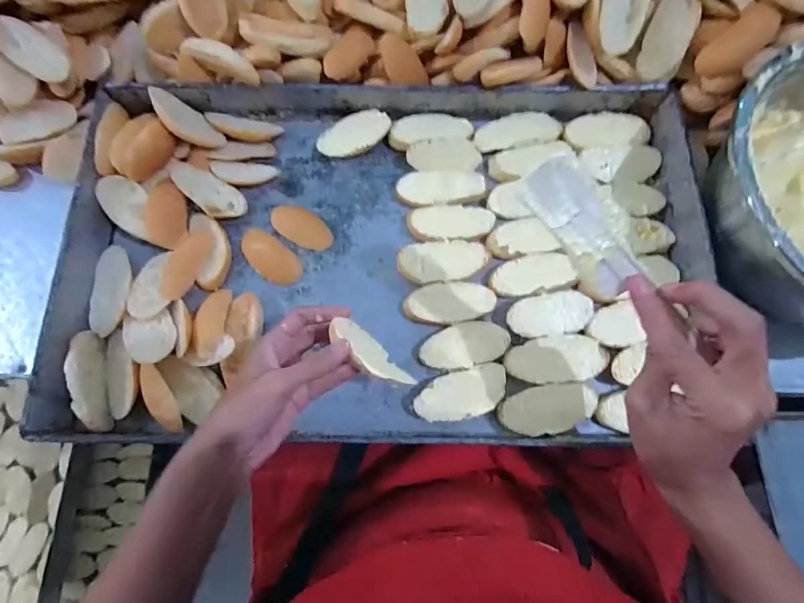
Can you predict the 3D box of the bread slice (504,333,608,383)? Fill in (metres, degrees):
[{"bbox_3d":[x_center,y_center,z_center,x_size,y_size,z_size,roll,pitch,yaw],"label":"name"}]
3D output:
[{"bbox_3d":[0.151,0.056,0.413,0.095,0.011,0.044,-5,74,-1],"label":"bread slice"}]

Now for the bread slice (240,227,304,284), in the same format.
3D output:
[{"bbox_3d":[-0.140,-0.047,0.454,0.073,0.011,0.038,38,78,10],"label":"bread slice"}]

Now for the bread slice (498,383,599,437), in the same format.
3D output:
[{"bbox_3d":[0.137,0.102,0.402,0.089,0.014,0.043,-10,75,-2],"label":"bread slice"}]

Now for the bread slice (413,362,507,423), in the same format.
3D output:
[{"bbox_3d":[0.056,0.089,0.405,0.088,0.022,0.043,-14,75,-3],"label":"bread slice"}]

